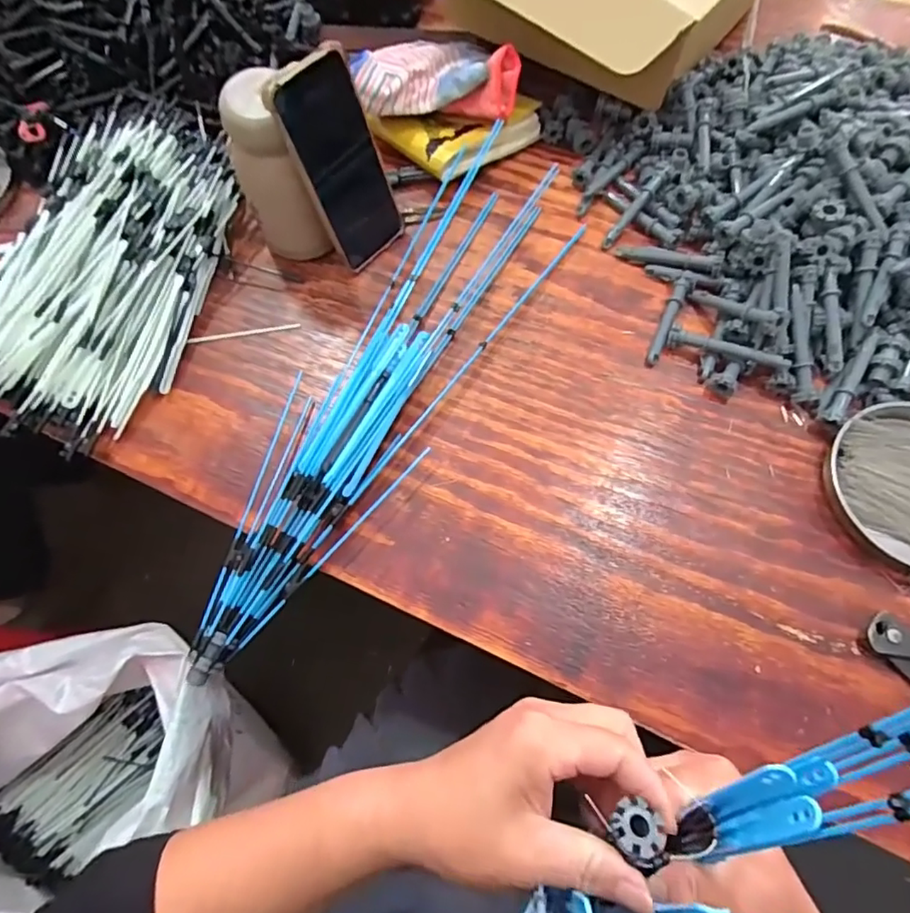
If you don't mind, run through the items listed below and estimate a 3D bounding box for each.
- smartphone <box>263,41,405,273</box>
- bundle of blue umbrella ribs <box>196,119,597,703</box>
[{"bbox_3d":[-0.094,-0.246,0.475,0.006,0.165,0.075,31,69,34],"label":"smartphone"},{"bbox_3d":[-0.061,-0.074,0.462,0.135,0.047,0.523,29,70,14],"label":"bundle of blue umbrella ribs"}]

